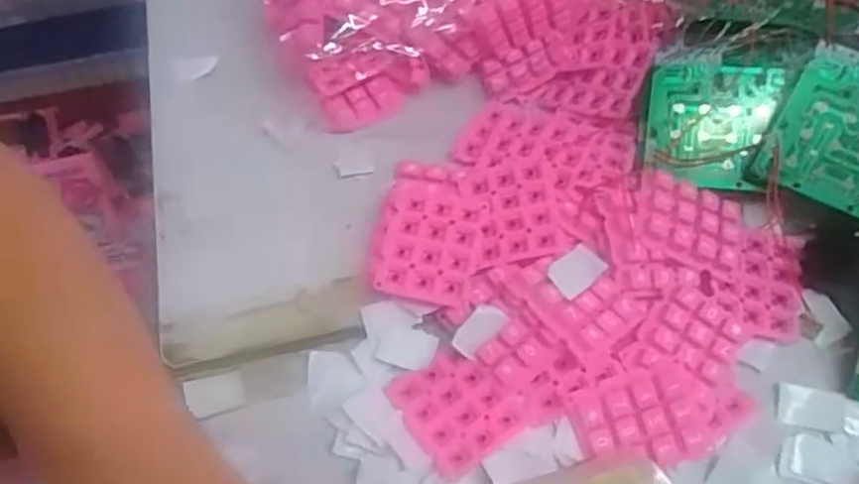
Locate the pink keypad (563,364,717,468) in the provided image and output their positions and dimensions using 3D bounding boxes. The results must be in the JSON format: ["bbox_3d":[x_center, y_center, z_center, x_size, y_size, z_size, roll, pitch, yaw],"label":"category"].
[{"bbox_3d":[0.102,0.087,0.327,0.064,0.014,0.044,-17,83,4],"label":"pink keypad"}]

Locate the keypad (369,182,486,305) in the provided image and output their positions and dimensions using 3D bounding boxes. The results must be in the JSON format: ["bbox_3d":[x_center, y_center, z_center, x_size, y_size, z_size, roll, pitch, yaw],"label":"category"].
[{"bbox_3d":[0.000,0.000,0.365,0.054,0.015,0.063,9,62,7],"label":"keypad"}]

